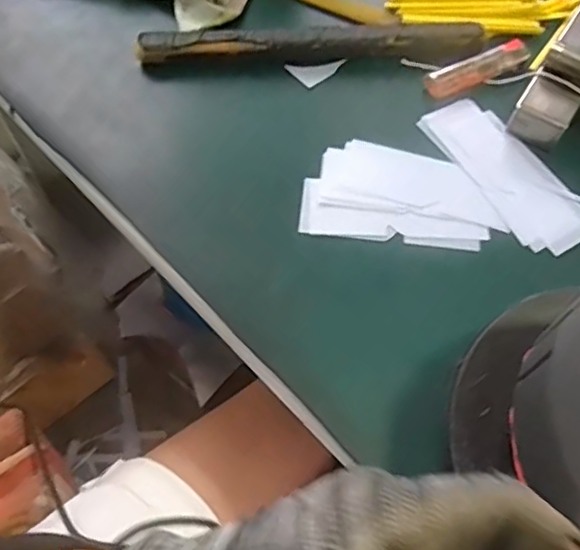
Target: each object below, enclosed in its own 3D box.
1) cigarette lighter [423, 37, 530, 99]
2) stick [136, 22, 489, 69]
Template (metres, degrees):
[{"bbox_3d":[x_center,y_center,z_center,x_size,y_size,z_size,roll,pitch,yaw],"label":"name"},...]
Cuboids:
[{"bbox_3d":[0.145,-0.157,0.467,0.086,0.013,0.022,-23,66,-14],"label":"cigarette lighter"},{"bbox_3d":[0.017,-0.175,0.469,0.258,0.024,0.034,-1,63,-3],"label":"stick"}]

